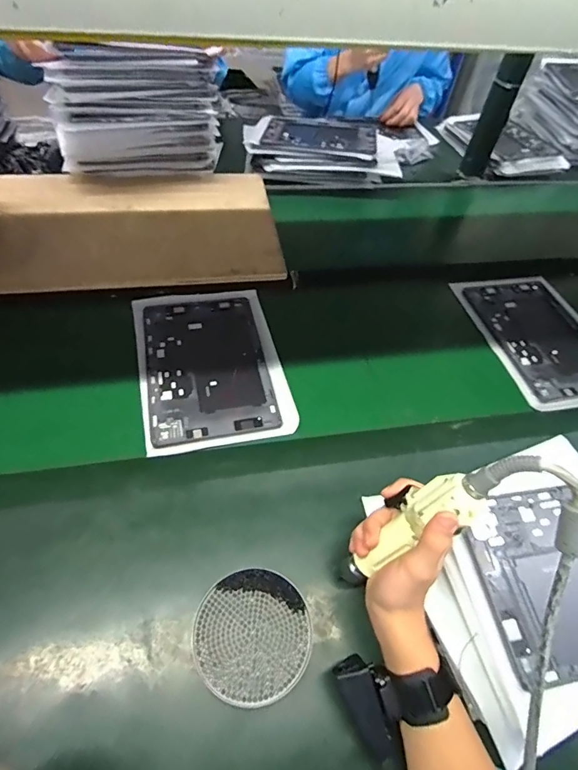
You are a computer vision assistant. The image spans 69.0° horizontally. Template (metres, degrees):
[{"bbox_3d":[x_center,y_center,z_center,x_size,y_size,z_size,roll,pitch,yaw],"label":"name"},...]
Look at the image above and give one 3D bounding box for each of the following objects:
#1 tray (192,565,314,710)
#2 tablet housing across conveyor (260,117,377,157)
[{"bbox_3d":[-0.035,0.244,0.414,0.112,0.011,0.112,3,53,-3],"label":"tray"},{"bbox_3d":[0.073,-0.582,0.975,0.254,0.017,0.167,12,54,2],"label":"tablet housing across conveyor"}]

